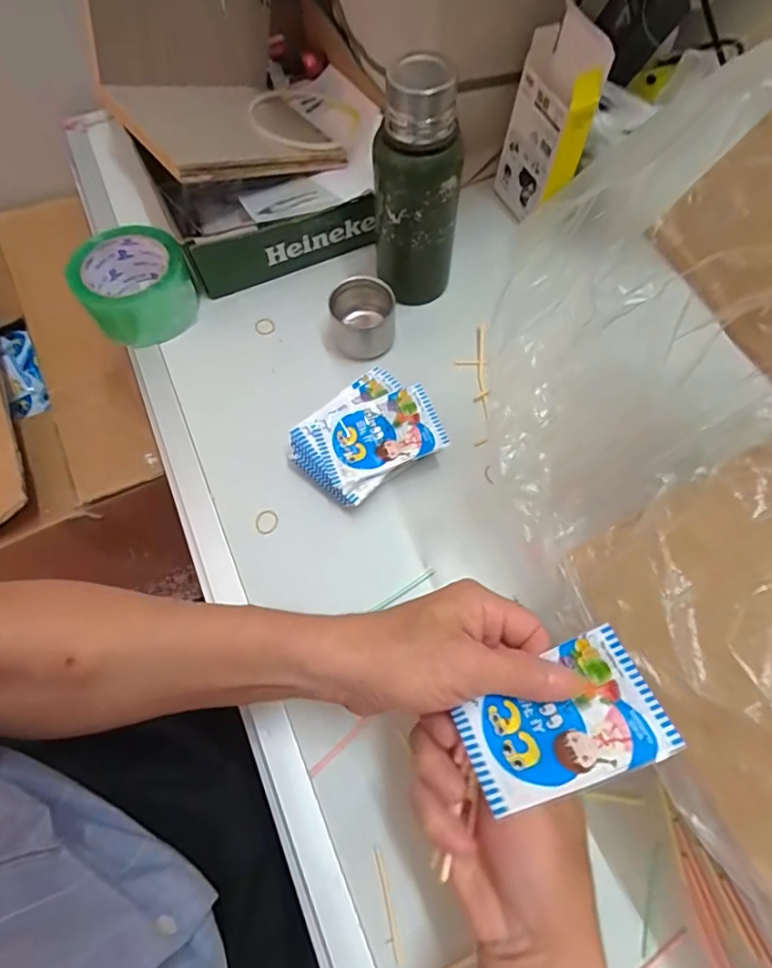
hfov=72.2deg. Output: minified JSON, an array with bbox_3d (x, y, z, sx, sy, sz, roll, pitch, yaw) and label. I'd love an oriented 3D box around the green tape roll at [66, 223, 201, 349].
[{"bbox_3d":[-0.246,-0.194,0.521,0.099,0.063,0.093,-1,65,1],"label":"green tape roll"}]

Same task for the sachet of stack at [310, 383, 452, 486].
[{"bbox_3d":[-0.005,-0.043,0.446,0.103,0.008,0.065,-19,66,-7],"label":"sachet of stack"}]

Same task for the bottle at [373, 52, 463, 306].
[{"bbox_3d":[0.025,-0.246,0.458,0.064,0.189,0.065,-29,68,-12],"label":"bottle"}]

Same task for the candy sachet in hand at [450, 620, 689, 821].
[{"bbox_3d":[0.088,0.120,0.269,0.098,0.021,0.063,-20,66,-8],"label":"candy sachet in hand"}]

